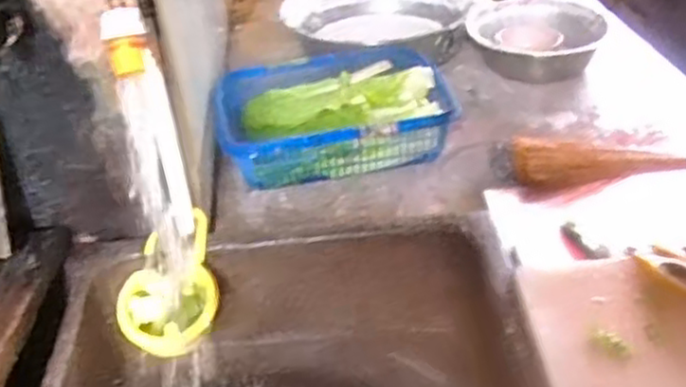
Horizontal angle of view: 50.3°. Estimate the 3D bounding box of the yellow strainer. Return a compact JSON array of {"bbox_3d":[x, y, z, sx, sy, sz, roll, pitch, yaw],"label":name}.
[{"bbox_3d":[-0.209,0.101,0.865,0.111,0.049,0.182,-9,71,-12],"label":"yellow strainer"}]

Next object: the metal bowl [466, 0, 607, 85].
[{"bbox_3d":[0.359,-0.297,1.371,0.223,0.089,0.223,-3,36,2],"label":"metal bowl"}]

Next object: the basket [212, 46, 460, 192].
[{"bbox_3d":[-0.019,-0.122,1.149,0.350,0.089,0.262,-9,37,-7],"label":"basket"}]

